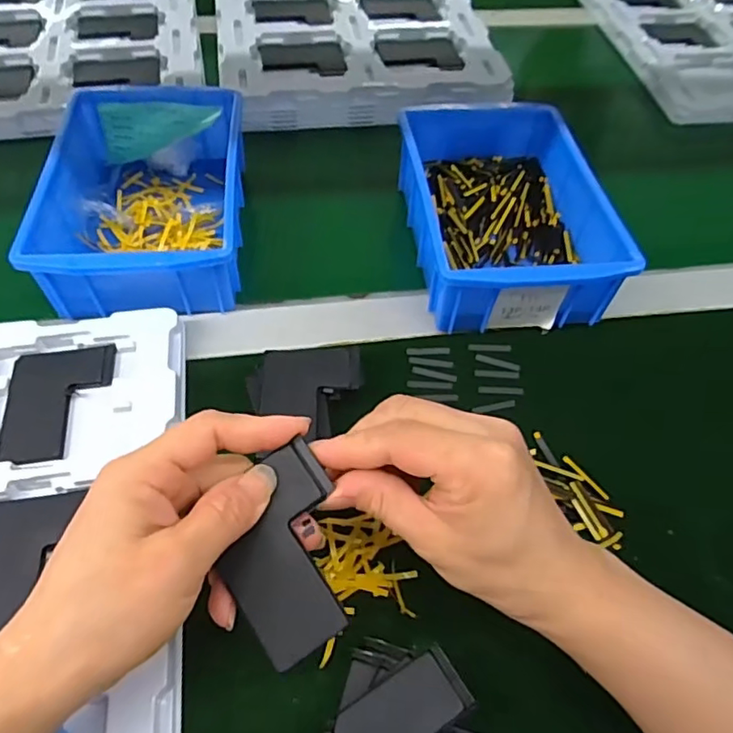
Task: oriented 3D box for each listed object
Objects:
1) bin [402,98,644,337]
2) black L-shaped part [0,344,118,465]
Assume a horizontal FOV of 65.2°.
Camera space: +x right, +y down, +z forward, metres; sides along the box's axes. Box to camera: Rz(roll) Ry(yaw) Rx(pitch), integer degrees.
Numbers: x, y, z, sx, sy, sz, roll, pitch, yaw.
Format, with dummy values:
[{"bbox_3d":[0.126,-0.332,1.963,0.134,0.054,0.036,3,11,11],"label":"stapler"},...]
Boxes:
[{"bbox_3d":[0.101,-0.121,0.443,0.128,0.064,0.203,-3,55,-7],"label":"bin"},{"bbox_3d":[-0.188,0.021,0.350,0.059,0.004,0.079,-4,55,-8],"label":"black L-shaped part"}]

